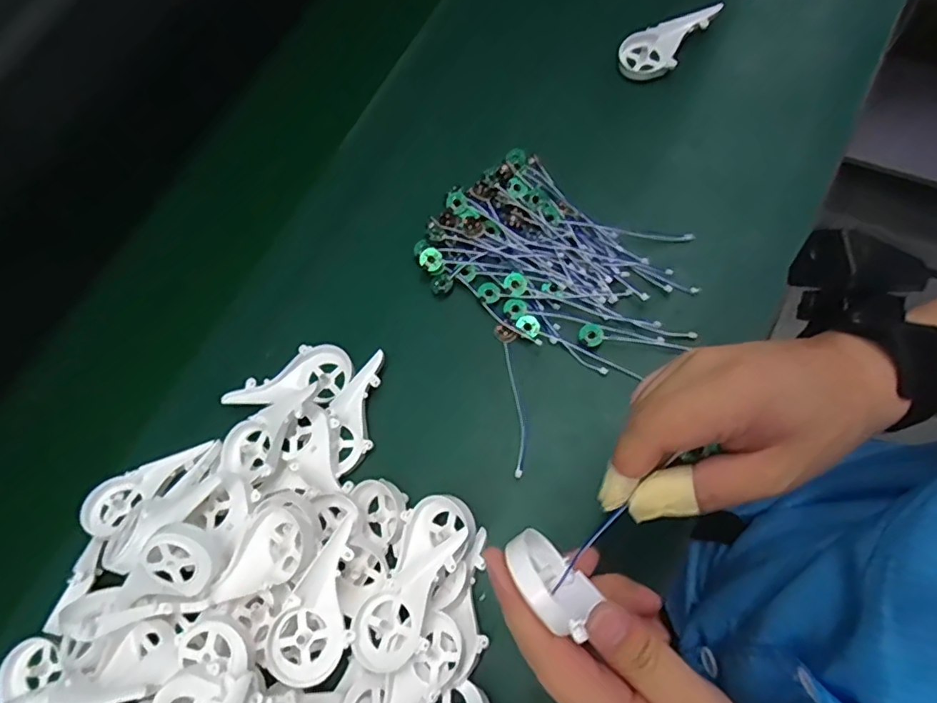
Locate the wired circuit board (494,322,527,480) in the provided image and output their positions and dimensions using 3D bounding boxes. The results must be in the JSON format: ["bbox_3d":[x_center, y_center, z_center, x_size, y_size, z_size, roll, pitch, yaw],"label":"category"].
[{"bbox_3d":[0.033,0.033,0.408,0.014,0.010,0.112,-8,70,4],"label":"wired circuit board"}]

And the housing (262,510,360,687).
[{"bbox_3d":[-0.083,0.155,0.351,0.045,0.032,0.095,30,73,13],"label":"housing"}]

